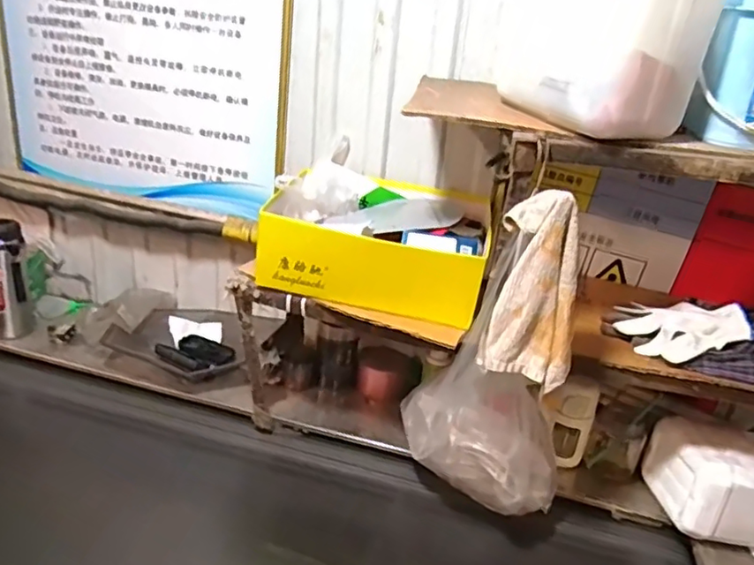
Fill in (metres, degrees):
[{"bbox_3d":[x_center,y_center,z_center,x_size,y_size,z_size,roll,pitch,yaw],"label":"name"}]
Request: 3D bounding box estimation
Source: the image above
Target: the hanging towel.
[{"bbox_3d":[0.196,0.006,0.725,0.105,0.208,0.096,7,23,-2],"label":"hanging towel"}]

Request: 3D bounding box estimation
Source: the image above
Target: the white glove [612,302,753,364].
[{"bbox_3d":[0.434,0.062,0.852,0.172,0.070,0.123,20,26,28],"label":"white glove"}]

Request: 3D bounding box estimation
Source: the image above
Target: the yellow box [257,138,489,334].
[{"bbox_3d":[0.006,-0.068,0.959,0.341,0.131,0.274,12,24,11],"label":"yellow box"}]

